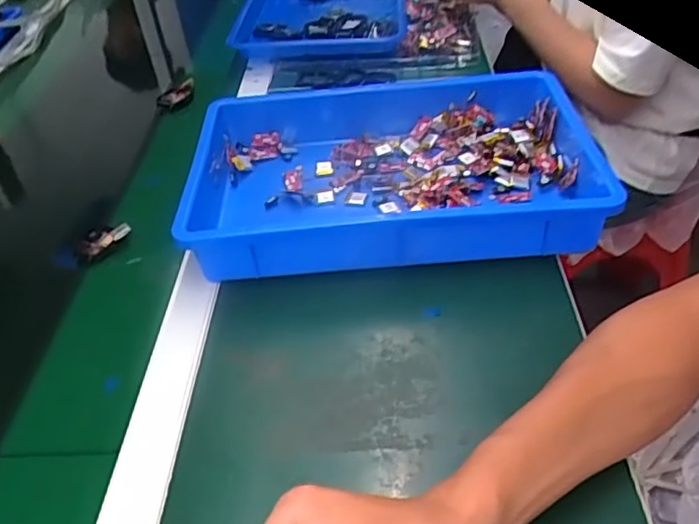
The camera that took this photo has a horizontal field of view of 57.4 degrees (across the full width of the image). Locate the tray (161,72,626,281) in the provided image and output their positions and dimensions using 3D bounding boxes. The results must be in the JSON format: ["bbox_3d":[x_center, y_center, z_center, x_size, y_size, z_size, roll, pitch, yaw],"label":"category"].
[{"bbox_3d":[0.041,-0.096,0.629,0.376,0.061,0.255,-7,43,4],"label":"tray"}]

